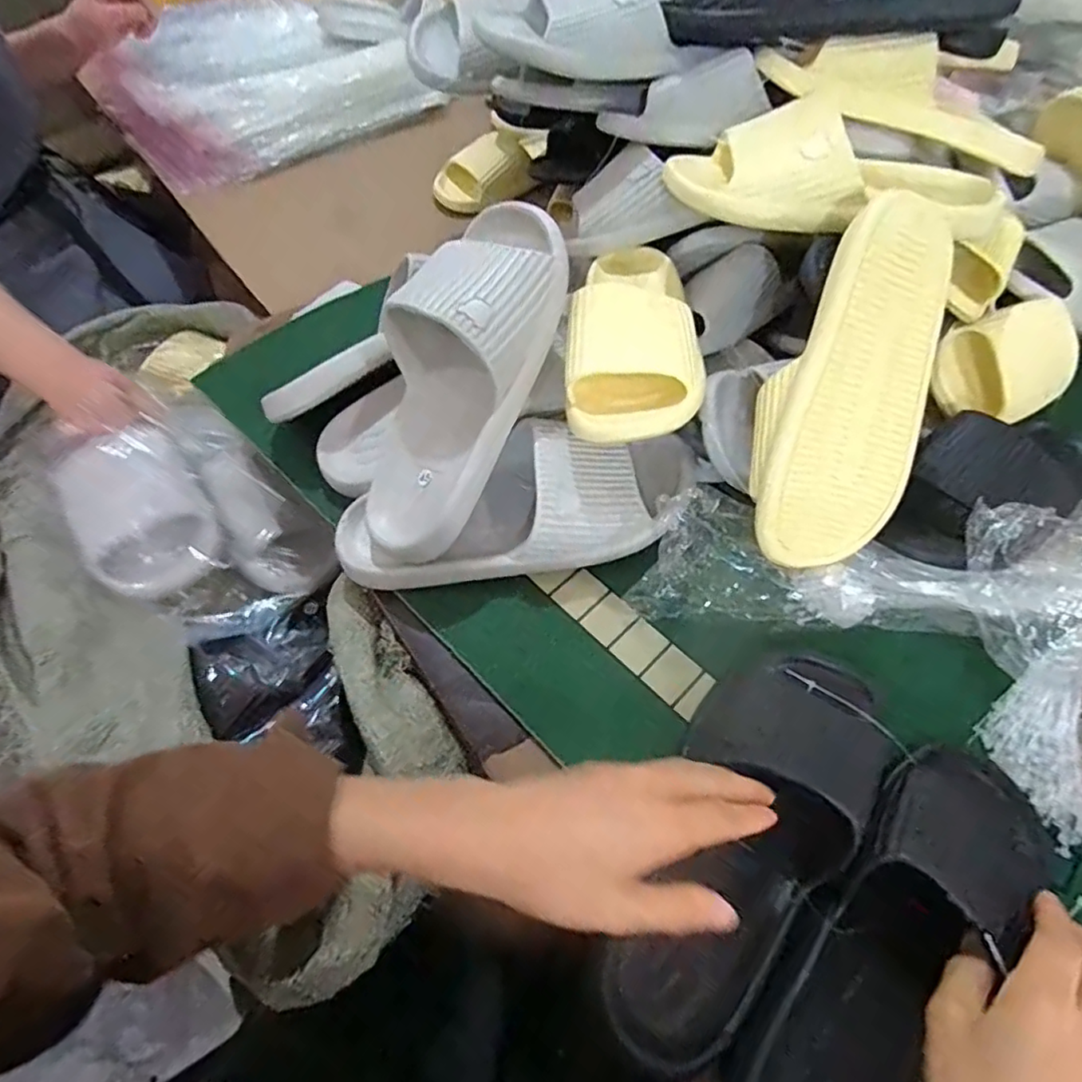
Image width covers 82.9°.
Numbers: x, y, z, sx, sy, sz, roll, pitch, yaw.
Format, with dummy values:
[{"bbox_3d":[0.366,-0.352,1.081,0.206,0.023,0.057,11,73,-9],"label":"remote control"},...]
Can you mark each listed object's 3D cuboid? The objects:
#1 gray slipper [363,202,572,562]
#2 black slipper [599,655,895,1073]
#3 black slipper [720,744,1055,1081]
[{"bbox_3d":[-0.063,-0.124,0.452,0.114,0.060,0.268,20,92,12],"label":"gray slipper"},{"bbox_3d":[0.124,0.170,0.365,0.106,0.055,0.253,30,67,18],"label":"black slipper"},{"bbox_3d":[0.197,0.225,0.332,0.095,0.066,0.260,36,70,20],"label":"black slipper"}]

